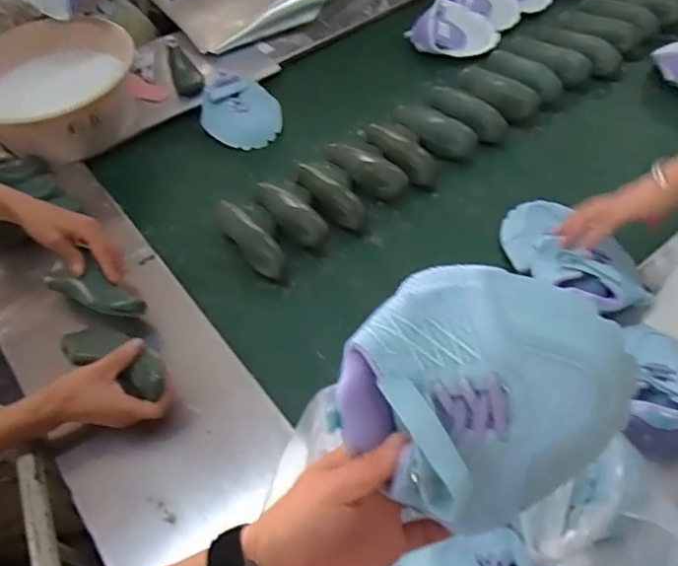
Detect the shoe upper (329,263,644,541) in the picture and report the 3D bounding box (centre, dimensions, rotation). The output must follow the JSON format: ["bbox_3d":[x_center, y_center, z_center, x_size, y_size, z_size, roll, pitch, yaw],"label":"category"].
[{"bbox_3d":[0.079,0.066,0.332,0.150,0.055,0.149,31,94,11],"label":"shoe upper"}]

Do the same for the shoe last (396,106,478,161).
[{"bbox_3d":[0.158,-0.264,1.002,0.158,0.063,0.067,33,63,25],"label":"shoe last"}]

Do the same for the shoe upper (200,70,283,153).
[{"bbox_3d":[-0.182,-0.319,1.070,0.141,0.055,0.136,7,55,10],"label":"shoe upper"}]

